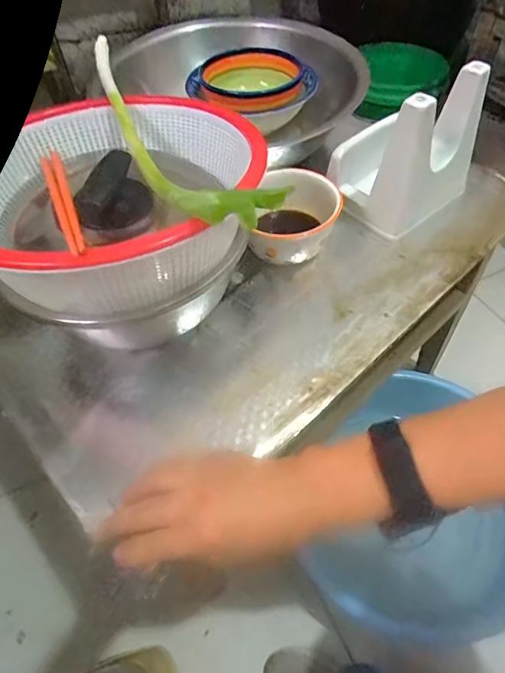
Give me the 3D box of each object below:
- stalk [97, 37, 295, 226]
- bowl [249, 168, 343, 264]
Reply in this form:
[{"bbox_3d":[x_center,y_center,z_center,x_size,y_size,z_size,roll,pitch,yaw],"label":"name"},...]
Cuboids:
[{"bbox_3d":[-0.084,-0.173,0.370,0.043,0.059,0.352,-26,56,-16],"label":"stalk"},{"bbox_3d":[0.047,-0.129,0.498,0.091,0.061,0.094,7,53,8],"label":"bowl"}]

